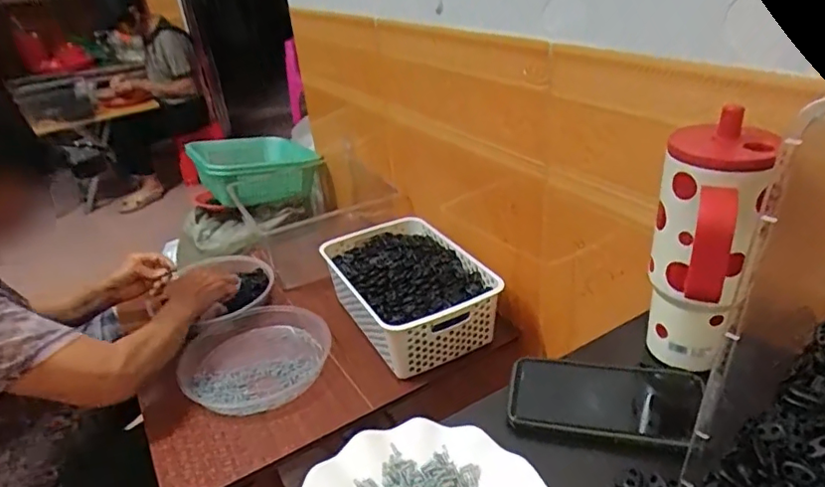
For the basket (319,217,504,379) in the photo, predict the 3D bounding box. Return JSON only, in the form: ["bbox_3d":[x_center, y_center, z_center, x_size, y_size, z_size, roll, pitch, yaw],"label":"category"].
[{"bbox_3d":[-0.009,0.081,0.957,0.209,0.110,0.319,-19,32,-23],"label":"basket"}]

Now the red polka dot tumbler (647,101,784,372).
[{"bbox_3d":[0.240,0.018,0.465,0.073,0.212,0.102,10,32,26],"label":"red polka dot tumbler"}]

